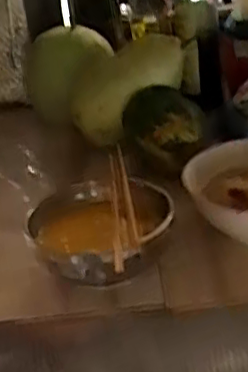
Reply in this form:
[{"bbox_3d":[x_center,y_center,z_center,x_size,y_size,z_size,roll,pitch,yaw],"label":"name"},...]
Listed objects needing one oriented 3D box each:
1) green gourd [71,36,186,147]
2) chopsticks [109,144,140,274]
[{"bbox_3d":[0.002,-0.134,0.871,0.161,0.118,0.089,-5,33,4],"label":"green gourd"},{"bbox_3d":[-0.001,0.014,0.647,0.023,0.026,0.259,-7,33,1],"label":"chopsticks"}]

